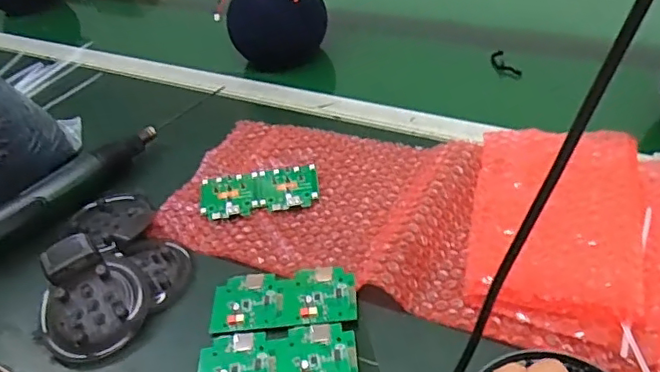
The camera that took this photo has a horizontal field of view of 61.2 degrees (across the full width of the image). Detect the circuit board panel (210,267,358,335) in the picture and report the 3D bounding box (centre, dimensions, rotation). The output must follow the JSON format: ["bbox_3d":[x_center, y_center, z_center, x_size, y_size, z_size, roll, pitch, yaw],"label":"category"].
[{"bbox_3d":[-0.038,0.091,0.457,0.118,0.007,0.056,-6,41,5],"label":"circuit board panel"}]

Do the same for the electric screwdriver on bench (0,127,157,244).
[{"bbox_3d":[-0.270,0.007,0.567,0.040,0.030,0.230,23,51,32],"label":"electric screwdriver on bench"}]

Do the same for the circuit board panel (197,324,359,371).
[{"bbox_3d":[-0.039,0.129,0.412,0.117,0.006,0.051,-6,41,4],"label":"circuit board panel"}]

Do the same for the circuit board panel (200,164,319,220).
[{"bbox_3d":[-0.071,0.005,0.559,0.117,0.011,0.053,-10,41,0],"label":"circuit board panel"}]

